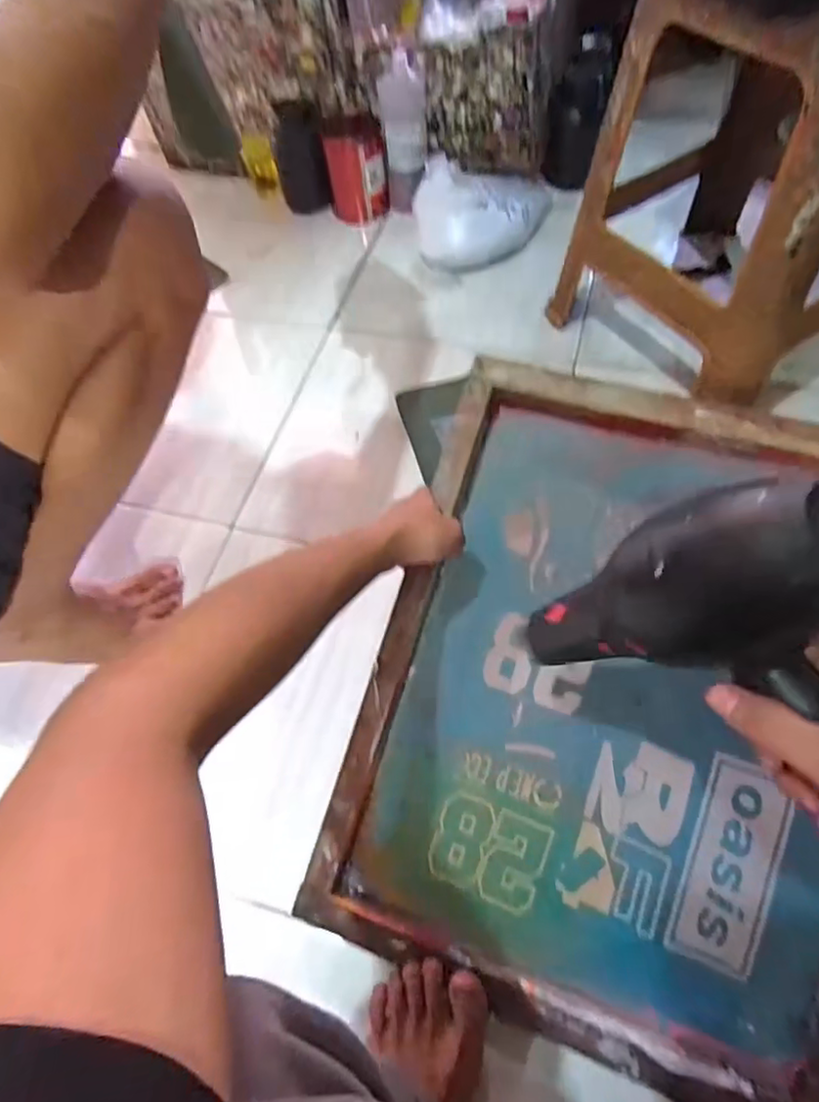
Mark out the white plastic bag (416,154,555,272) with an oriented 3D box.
[{"bbox_3d":[0.129,-0.602,1.067,0.223,0.101,0.223,5,60,7],"label":"white plastic bag"}]

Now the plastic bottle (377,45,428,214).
[{"bbox_3d":[-0.007,-0.711,1.066,0.079,0.219,0.069,-4,59,2],"label":"plastic bottle"}]

